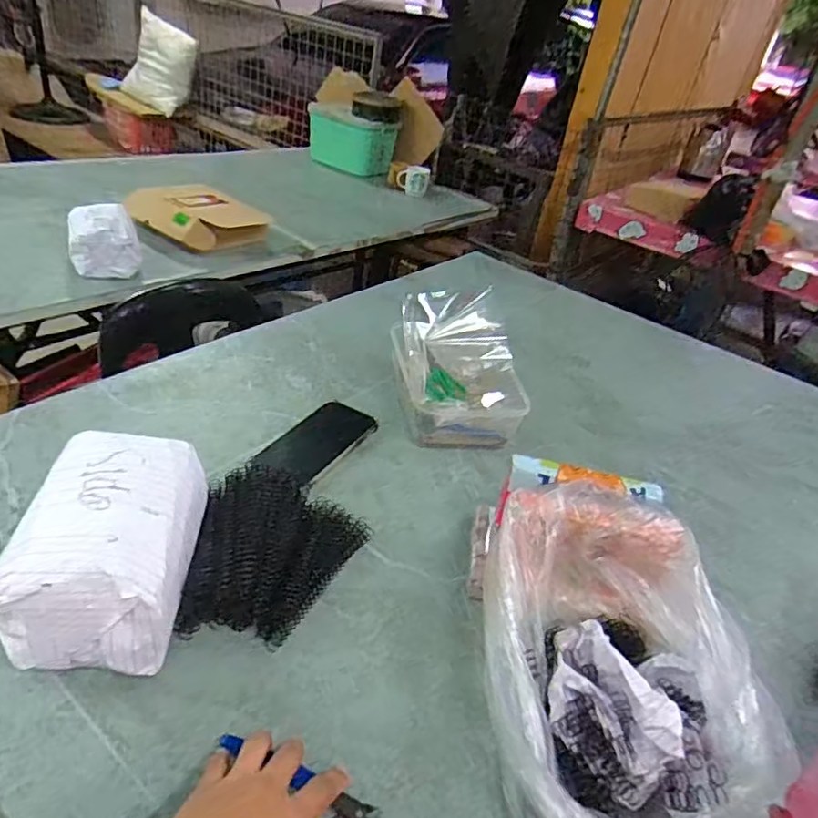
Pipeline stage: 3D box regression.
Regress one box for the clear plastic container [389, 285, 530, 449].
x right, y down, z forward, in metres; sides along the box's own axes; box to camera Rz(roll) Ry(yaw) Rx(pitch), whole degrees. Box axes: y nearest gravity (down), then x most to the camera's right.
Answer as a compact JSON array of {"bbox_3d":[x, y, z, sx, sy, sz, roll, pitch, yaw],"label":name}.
[{"bbox_3d":[0.061,-0.053,0.832,0.161,0.104,0.239,3,36,-11],"label":"clear plastic container"}]

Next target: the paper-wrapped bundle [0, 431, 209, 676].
[{"bbox_3d":[-0.242,0.114,0.497,0.121,0.121,0.184,6,36,-7],"label":"paper-wrapped bundle"}]

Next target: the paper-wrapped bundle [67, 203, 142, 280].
[{"bbox_3d":[-0.654,-0.356,1.281,0.134,0.113,0.190,-6,38,-24],"label":"paper-wrapped bundle"}]

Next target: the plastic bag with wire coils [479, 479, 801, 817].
[{"bbox_3d":[0.164,0.203,0.467,0.211,0.114,0.300,3,37,-12],"label":"plastic bag with wire coils"}]

